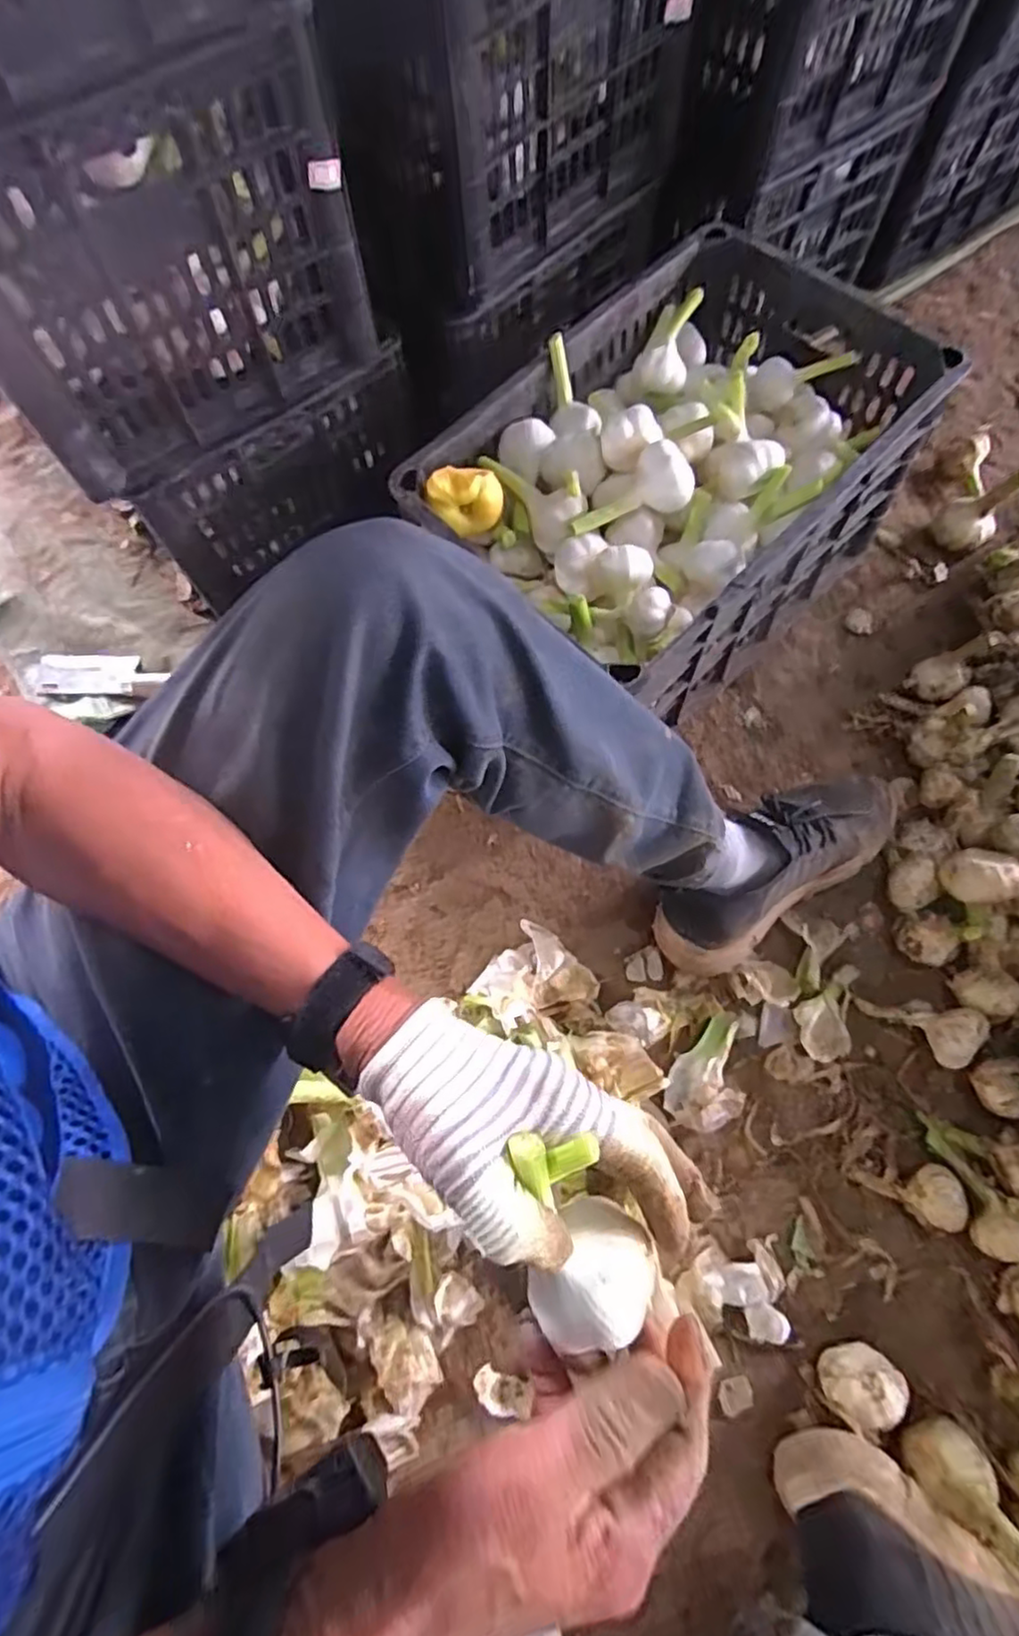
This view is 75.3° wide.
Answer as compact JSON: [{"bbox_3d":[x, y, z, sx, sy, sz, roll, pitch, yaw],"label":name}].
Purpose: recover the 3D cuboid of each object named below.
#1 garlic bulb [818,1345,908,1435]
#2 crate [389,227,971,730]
[{"bbox_3d":[0.271,0.435,0.511,0.052,0.047,0.045,-38,75,-9],"label":"garlic bulb"},{"bbox_3d":[0.160,-0.316,0.657,0.299,0.214,0.420,42,79,14],"label":"crate"}]

